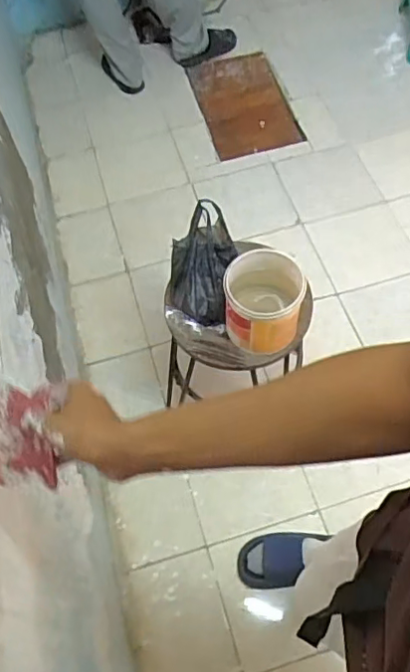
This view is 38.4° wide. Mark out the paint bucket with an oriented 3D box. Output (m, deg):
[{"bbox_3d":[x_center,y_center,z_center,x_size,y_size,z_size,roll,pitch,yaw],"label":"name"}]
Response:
[{"bbox_3d":[0.121,-0.069,1.192,0.152,0.152,0.159,14,61,12],"label":"paint bucket"}]

